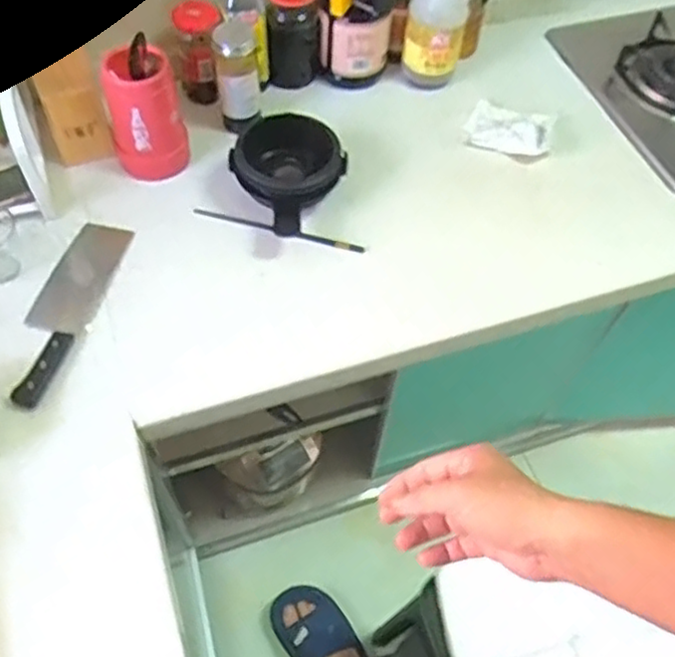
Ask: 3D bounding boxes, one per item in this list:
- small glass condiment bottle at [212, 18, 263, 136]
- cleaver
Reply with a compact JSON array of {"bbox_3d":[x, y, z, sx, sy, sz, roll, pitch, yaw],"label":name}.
[{"bbox_3d":[-0.137,-0.349,0.963,0.063,0.132,0.069,-5,58,-7],"label":"small glass condiment bottle"},{"bbox_3d":[-0.332,-0.029,0.828,0.073,0.019,0.265,13,58,5],"label":"cleaver"}]

